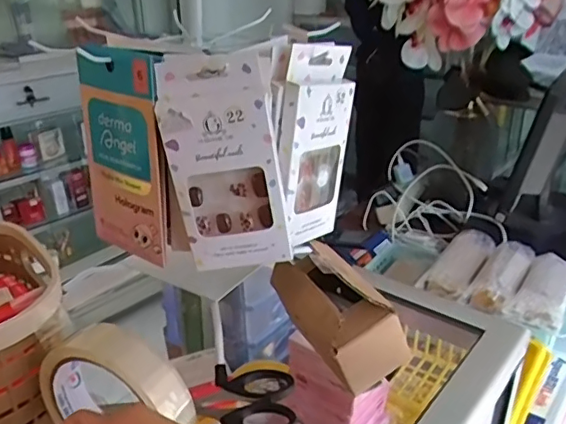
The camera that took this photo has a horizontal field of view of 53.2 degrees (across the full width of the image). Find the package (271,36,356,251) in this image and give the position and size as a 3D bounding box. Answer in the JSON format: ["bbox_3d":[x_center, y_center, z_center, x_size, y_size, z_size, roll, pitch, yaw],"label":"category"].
[{"bbox_3d":[0.021,-0.048,0.409,0.017,0.141,0.071,16,21,38],"label":"package"}]

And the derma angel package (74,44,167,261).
[{"bbox_3d":[-0.110,-0.039,0.381,0.079,0.141,0.007,17,27,33],"label":"derma angel package"}]

